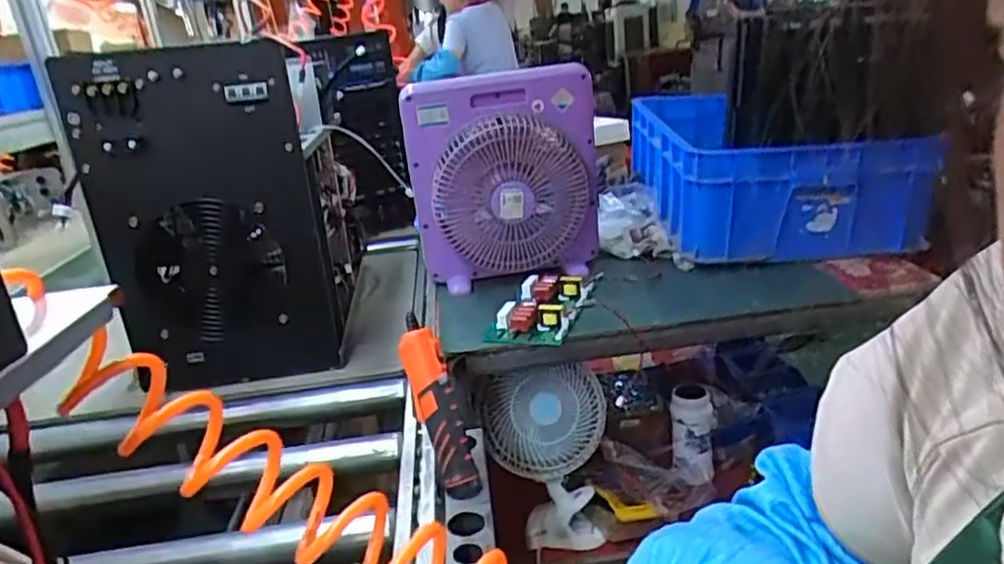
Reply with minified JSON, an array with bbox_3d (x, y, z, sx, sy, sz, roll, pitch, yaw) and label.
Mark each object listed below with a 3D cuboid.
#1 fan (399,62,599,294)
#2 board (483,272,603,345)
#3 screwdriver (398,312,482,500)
[{"bbox_3d":[0.012,-0.172,1.157,0.321,0.358,0.112,-10,24,-18],"label":"fan"},{"bbox_3d":[0.069,0.040,1.059,0.121,0.042,0.202,4,22,27],"label":"board"},{"bbox_3d":[-0.076,0.141,0.789,0.043,0.212,0.055,-16,-8,-24],"label":"screwdriver"}]

